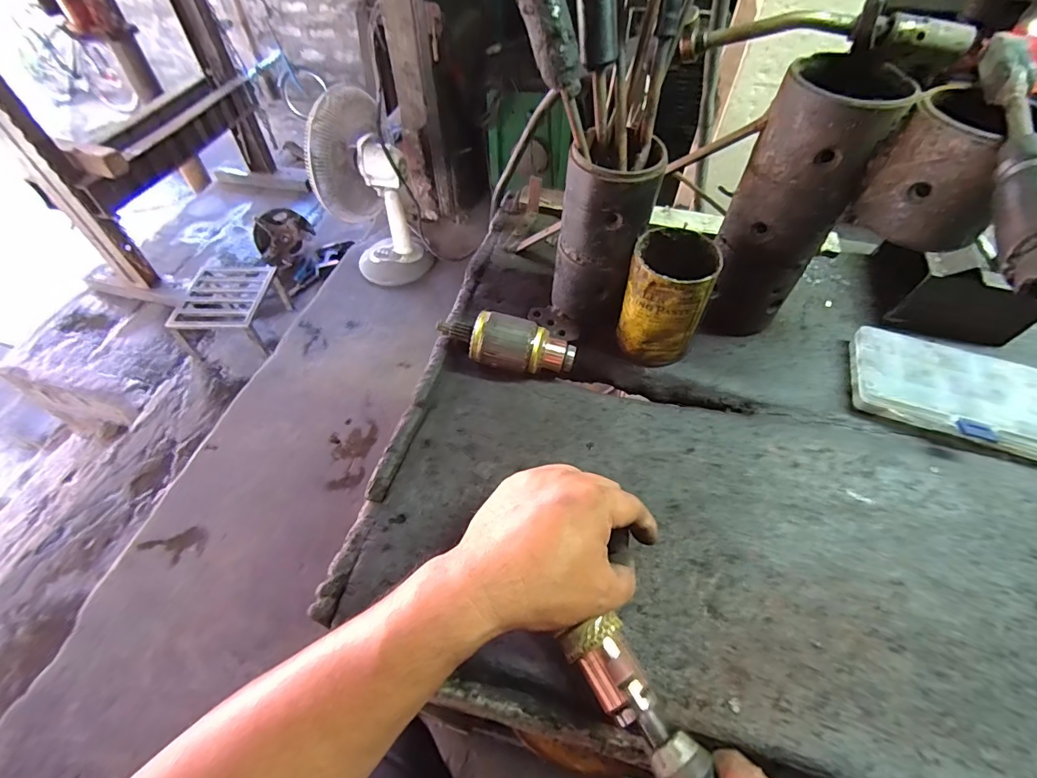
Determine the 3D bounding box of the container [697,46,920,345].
[{"bbox_3d":[0.243,-0.157,0.431,0.087,0.233,0.088,22,57,15],"label":"container"}]

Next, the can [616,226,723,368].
[{"bbox_3d":[0.142,-0.087,0.445,0.074,0.126,0.070,0,54,0],"label":"can"}]

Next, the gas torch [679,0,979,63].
[{"bbox_3d":[0.233,-0.278,0.357,0.199,0.052,0.024,18,56,13],"label":"gas torch"}]

